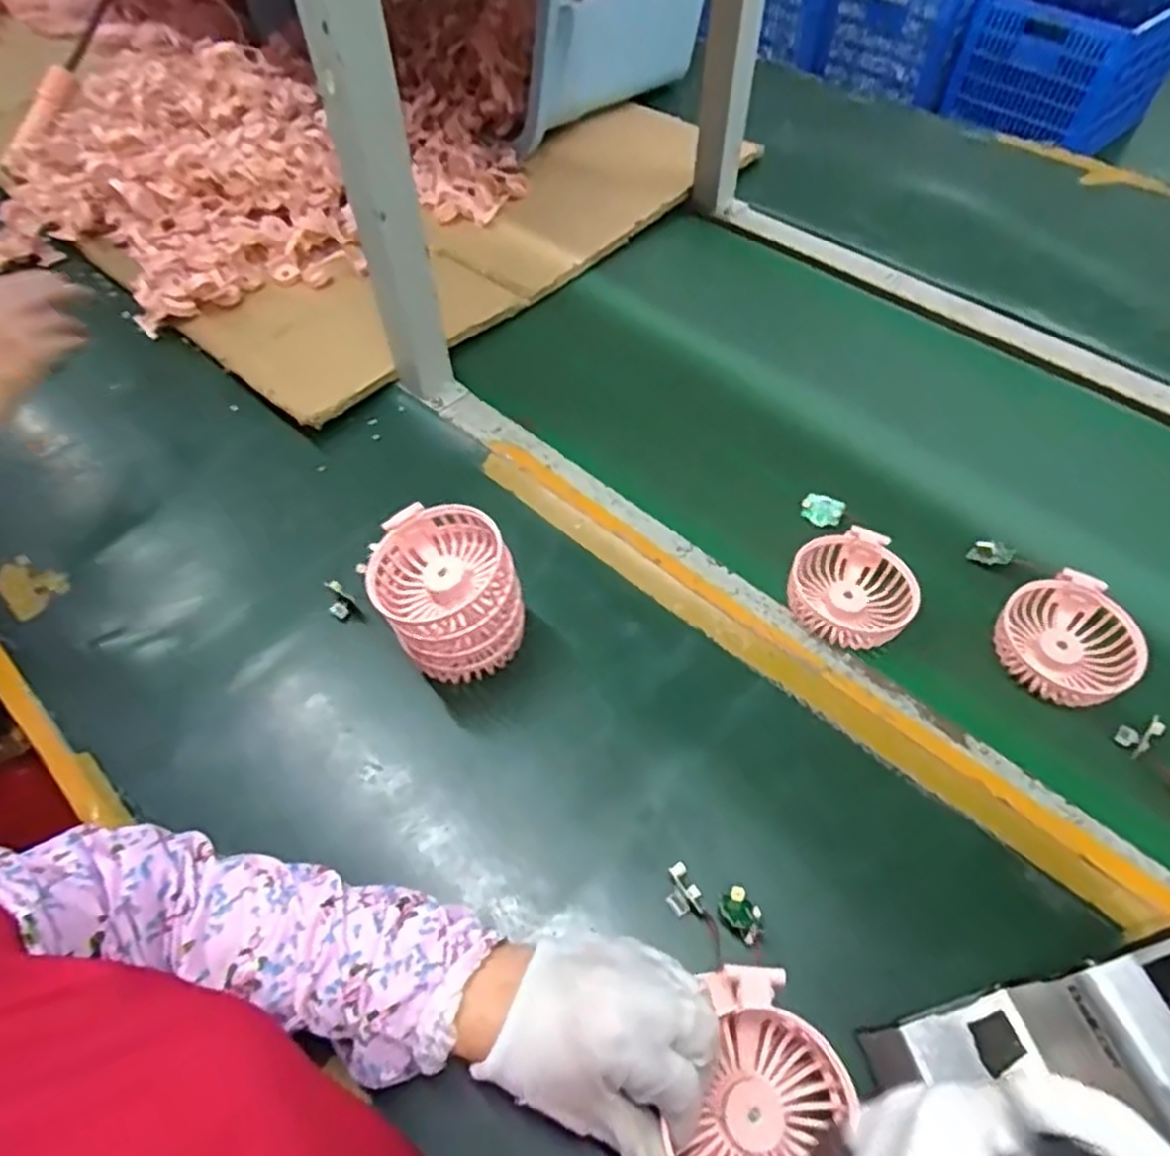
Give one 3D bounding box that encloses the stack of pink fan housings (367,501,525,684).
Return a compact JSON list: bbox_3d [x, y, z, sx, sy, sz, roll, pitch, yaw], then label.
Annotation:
[{"bbox_3d":[-0.095,0.013,0.517,0.087,0.099,0.099,-27,60,-16],"label":"stack of pink fan housings"}]

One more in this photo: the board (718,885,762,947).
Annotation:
[{"bbox_3d":[0.092,0.196,0.428,0.021,0.015,0.030,-31,61,-18],"label":"board"}]

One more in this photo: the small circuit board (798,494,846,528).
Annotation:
[{"bbox_3d":[0.196,-0.055,0.608,0.033,0.006,0.025,15,90,15],"label":"small circuit board"}]

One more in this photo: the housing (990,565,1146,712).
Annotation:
[{"bbox_3d":[0.343,0.044,0.522,0.088,0.031,0.087,0,56,1],"label":"housing"}]

